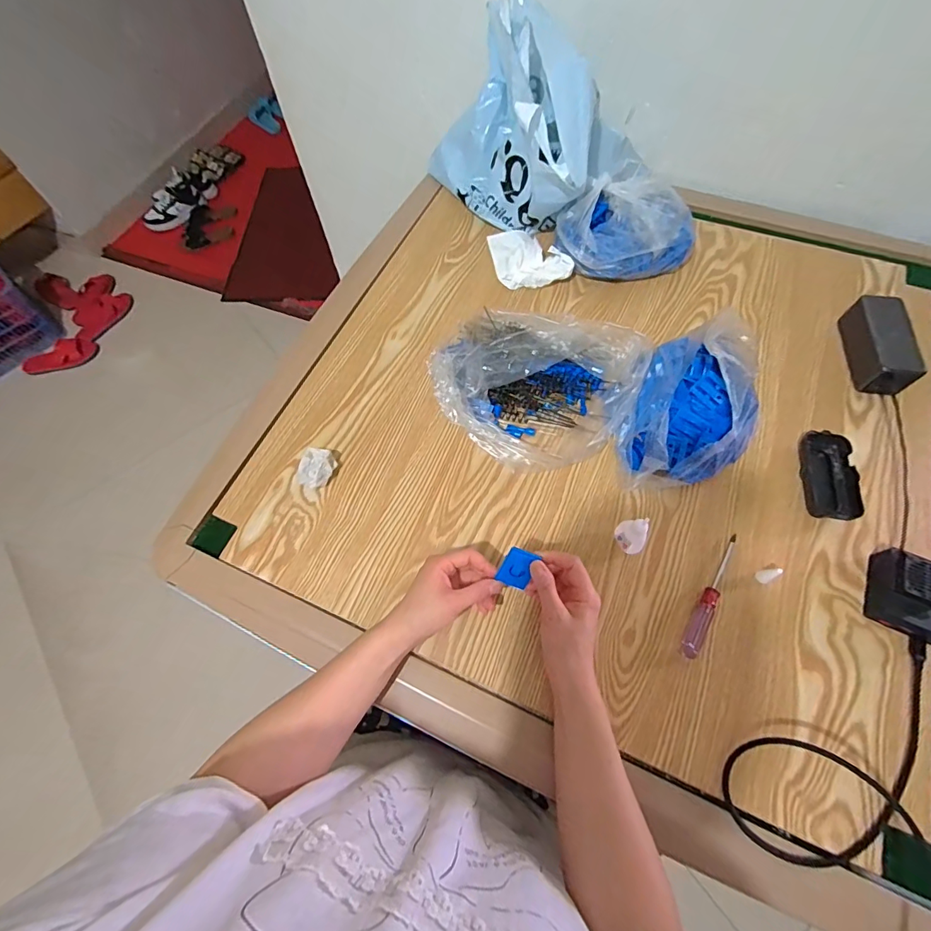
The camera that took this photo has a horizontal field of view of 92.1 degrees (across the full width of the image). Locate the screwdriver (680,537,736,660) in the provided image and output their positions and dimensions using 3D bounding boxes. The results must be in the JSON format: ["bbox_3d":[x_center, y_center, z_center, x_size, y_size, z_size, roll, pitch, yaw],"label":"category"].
[{"bbox_3d":[0.269,0.140,0.489,0.020,0.013,0.149,29,69,15],"label":"screwdriver"}]

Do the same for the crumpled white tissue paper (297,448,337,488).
[{"bbox_3d":[-0.188,0.003,0.562,0.049,0.028,0.046,-35,68,-13],"label":"crumpled white tissue paper"}]

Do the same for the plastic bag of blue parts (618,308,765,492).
[{"bbox_3d":[0.277,-0.071,0.528,0.142,0.119,0.213,27,69,14],"label":"plastic bag of blue parts"}]

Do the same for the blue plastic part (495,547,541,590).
[{"bbox_3d":[0.052,0.104,0.458,0.028,0.006,0.039,21,100,8],"label":"blue plastic part"}]

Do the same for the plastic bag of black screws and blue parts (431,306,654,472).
[{"bbox_3d":[0.084,-0.117,0.584,0.256,0.073,0.224,26,69,14],"label":"plastic bag of black screws and blue parts"}]

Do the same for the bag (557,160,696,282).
[{"bbox_3d":[0.237,-0.342,0.672,0.170,0.092,0.157,-38,69,-14],"label":"bag"}]

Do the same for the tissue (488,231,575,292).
[{"bbox_3d":[0.099,-0.317,0.694,0.116,0.041,0.082,-5,65,0],"label":"tissue"}]

